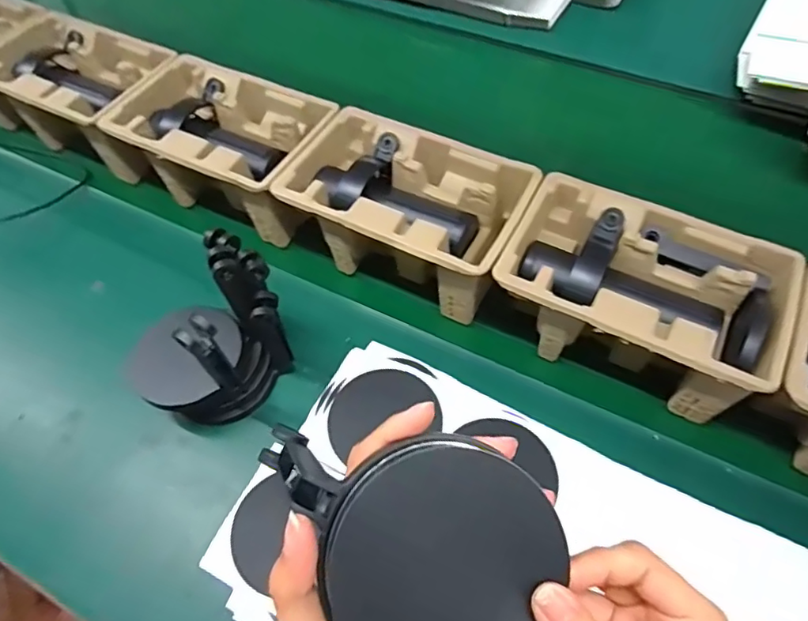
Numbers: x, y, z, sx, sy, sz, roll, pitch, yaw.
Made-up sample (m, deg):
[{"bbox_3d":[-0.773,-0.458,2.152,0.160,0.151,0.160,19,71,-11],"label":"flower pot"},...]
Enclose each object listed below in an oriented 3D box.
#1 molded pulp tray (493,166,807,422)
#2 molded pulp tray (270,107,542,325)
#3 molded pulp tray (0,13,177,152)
[{"bbox_3d":[0.204,-0.013,0.500,0.223,0.094,0.145,25,63,15],"label":"molded pulp tray"},{"bbox_3d":[0.002,-0.101,0.570,0.231,0.099,0.148,24,62,14],"label":"molded pulp tray"},{"bbox_3d":[-0.413,-0.282,0.704,0.259,0.100,0.147,24,62,14],"label":"molded pulp tray"}]

